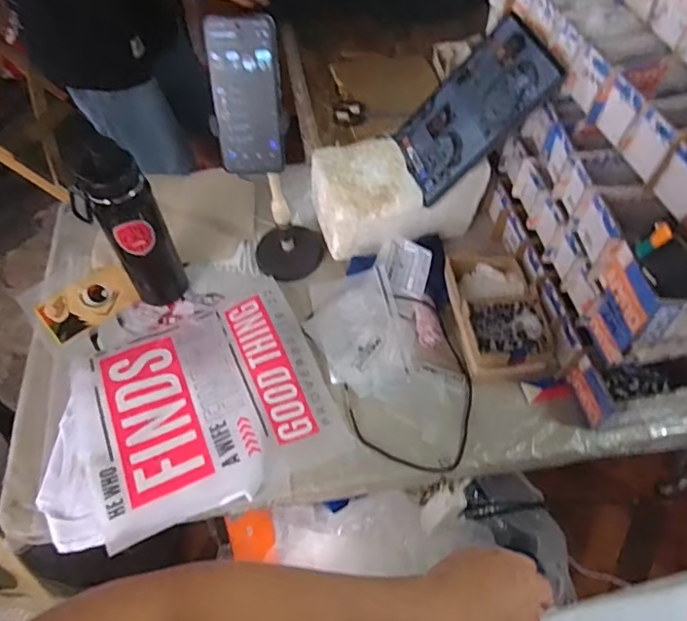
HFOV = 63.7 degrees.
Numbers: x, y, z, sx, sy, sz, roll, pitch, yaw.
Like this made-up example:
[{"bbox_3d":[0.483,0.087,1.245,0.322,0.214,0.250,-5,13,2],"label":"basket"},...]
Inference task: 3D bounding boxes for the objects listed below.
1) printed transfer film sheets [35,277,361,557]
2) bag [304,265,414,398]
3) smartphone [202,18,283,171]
[{"bbox_3d":[-0.207,0.128,0.739,0.368,0.034,0.293,-23,58,-14],"label":"printed transfer film sheets"},{"bbox_3d":[0.025,0.029,0.805,0.136,0.032,0.188,-21,58,-13],"label":"bag"},{"bbox_3d":[-0.109,-0.240,0.631,0.075,0.171,0.014,1,32,2],"label":"smartphone"}]

